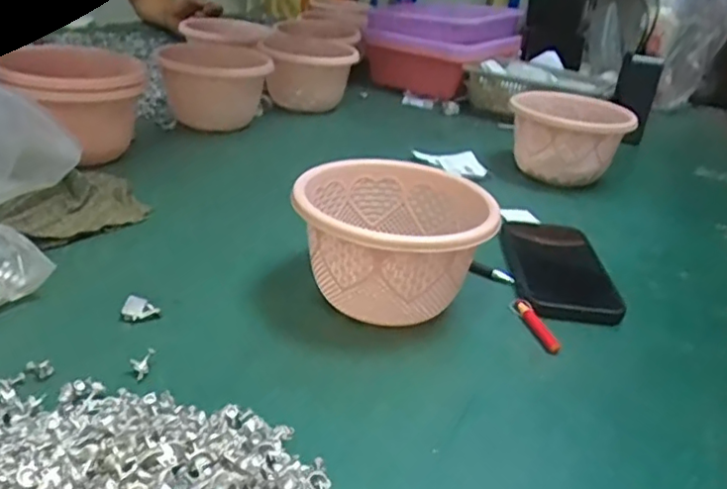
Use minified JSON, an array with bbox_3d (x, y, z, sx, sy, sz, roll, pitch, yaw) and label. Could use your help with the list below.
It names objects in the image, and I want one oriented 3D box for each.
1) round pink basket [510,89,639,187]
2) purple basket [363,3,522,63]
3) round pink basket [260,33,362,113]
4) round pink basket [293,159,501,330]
[{"bbox_3d":[0.252,-0.132,0.793,0.141,0.092,0.146,13,28,8],"label":"round pink basket"},{"bbox_3d":[0.147,-0.383,1.109,0.216,0.068,0.211,24,31,29],"label":"purple basket"},{"bbox_3d":[-0.082,-0.264,0.947,0.141,0.102,0.138,5,28,-7],"label":"round pink basket"},{"bbox_3d":[0.020,0.001,0.469,0.131,0.086,0.128,6,27,-3],"label":"round pink basket"}]

